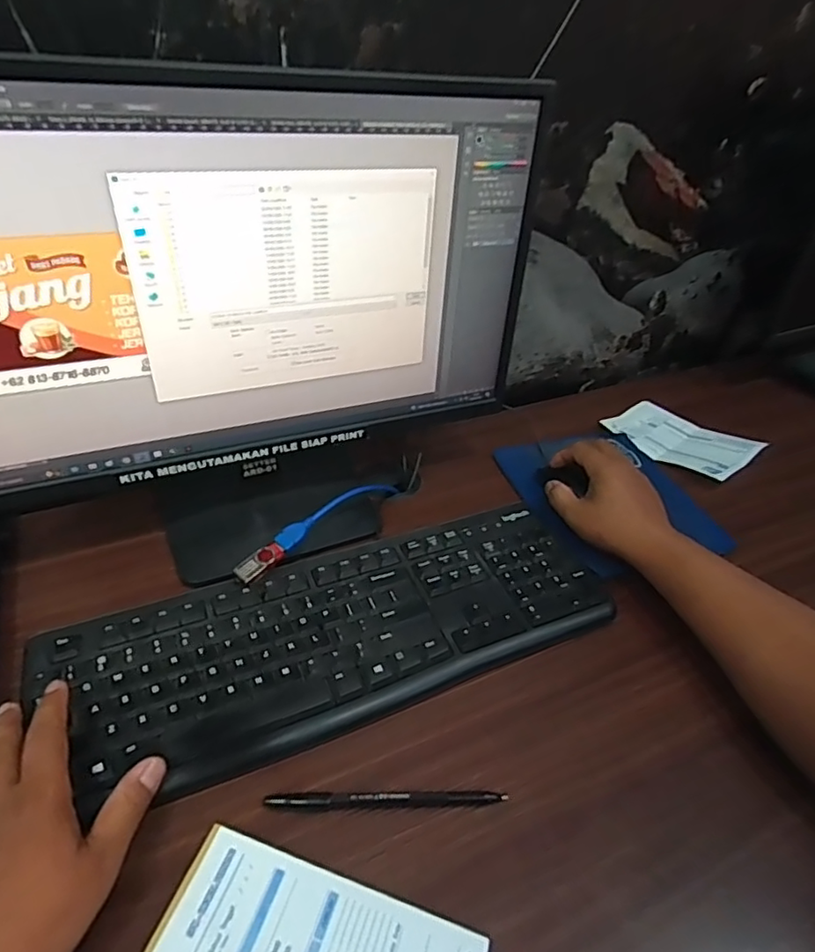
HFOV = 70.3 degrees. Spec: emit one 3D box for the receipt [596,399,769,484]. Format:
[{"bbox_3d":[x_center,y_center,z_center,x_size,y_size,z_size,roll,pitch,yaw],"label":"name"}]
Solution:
[{"bbox_3d":[0.332,-0.048,0.706,0.098,0.025,0.160,-23,45,-31],"label":"receipt"}]

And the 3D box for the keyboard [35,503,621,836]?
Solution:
[{"bbox_3d":[-0.048,0.120,0.455,0.423,0.018,0.151,-12,41,-20],"label":"keyboard"}]

